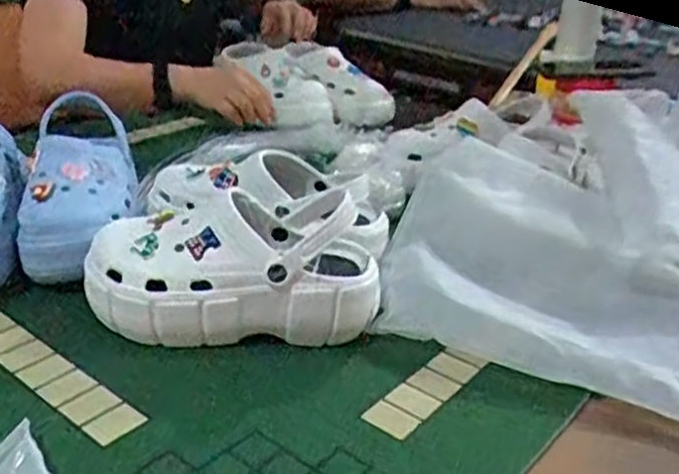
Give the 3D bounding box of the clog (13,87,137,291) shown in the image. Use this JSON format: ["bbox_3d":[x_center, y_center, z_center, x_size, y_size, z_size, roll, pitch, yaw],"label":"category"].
[{"bbox_3d":[-0.281,-0.059,0.751,0.121,0.078,0.248,4,41,-4],"label":"clog"}]

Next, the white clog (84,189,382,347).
[{"bbox_3d":[-0.096,0.032,0.646,0.264,0.112,0.103,1,26,-12],"label":"white clog"}]

